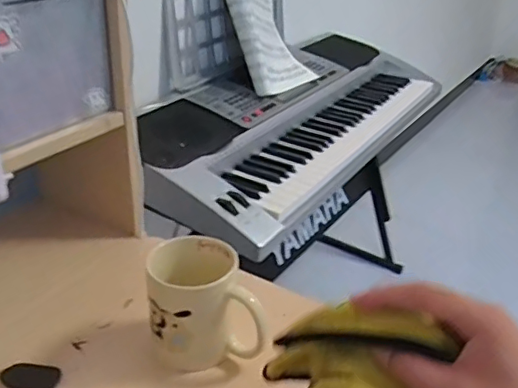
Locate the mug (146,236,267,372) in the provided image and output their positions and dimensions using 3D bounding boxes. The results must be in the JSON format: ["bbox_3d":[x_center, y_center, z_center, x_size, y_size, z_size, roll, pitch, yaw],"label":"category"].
[{"bbox_3d":[-0.049,0.099,0.513,0.104,0.096,0.082,3,30,-3],"label":"mug"}]

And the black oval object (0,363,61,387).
[{"bbox_3d":[-0.200,0.160,0.484,0.050,0.006,0.026,6,30,3],"label":"black oval object"}]

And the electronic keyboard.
[{"bbox_3d":[0.115,-0.201,1.266,0.375,0.095,1.014,19,33,25],"label":"electronic keyboard"}]

